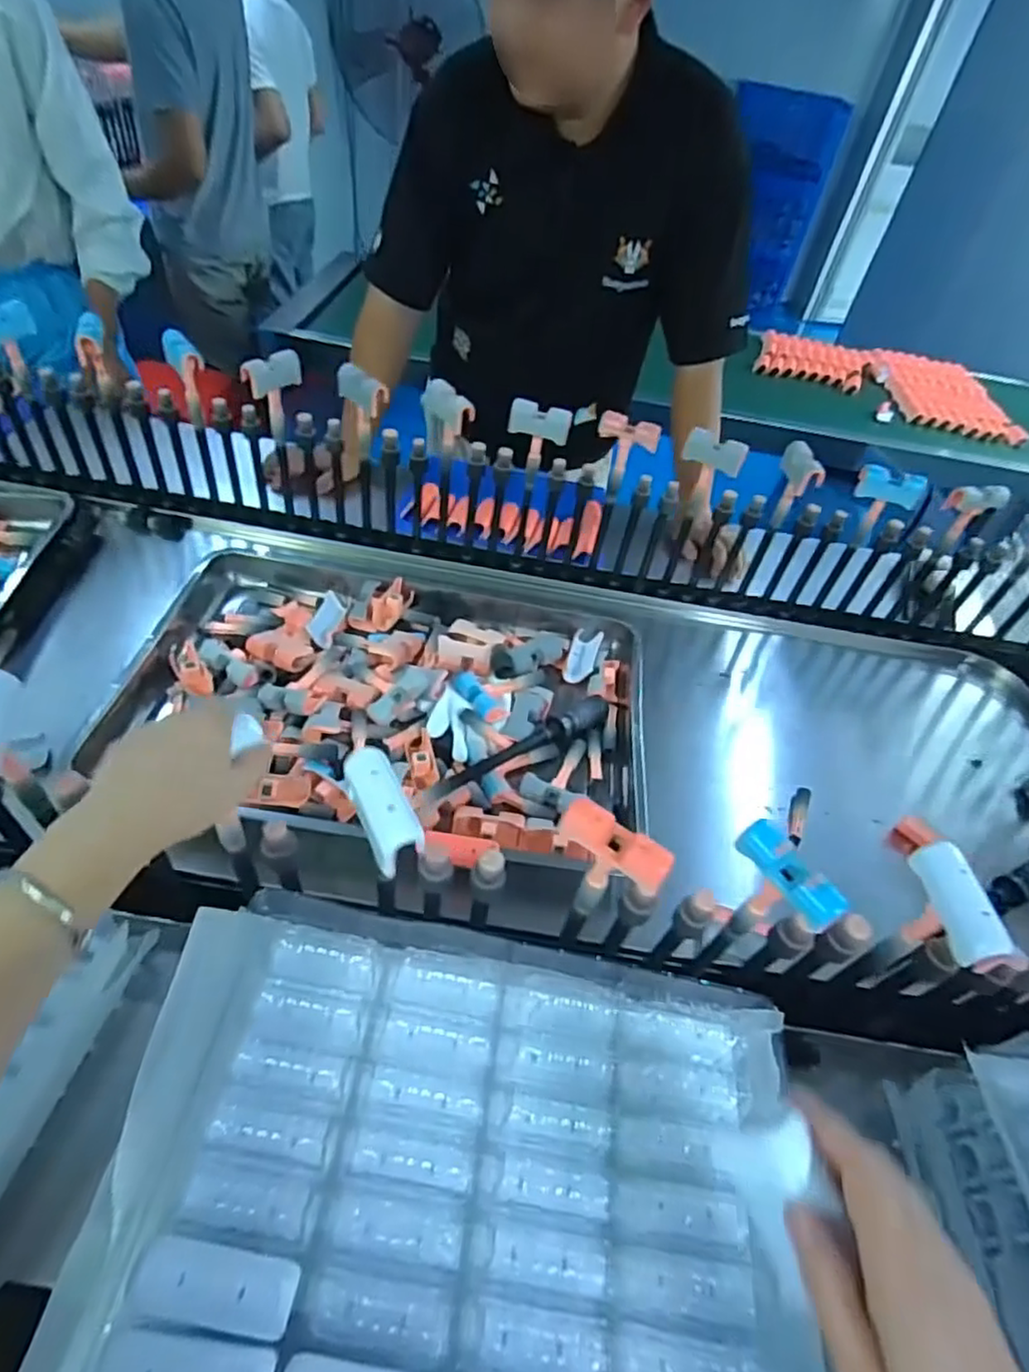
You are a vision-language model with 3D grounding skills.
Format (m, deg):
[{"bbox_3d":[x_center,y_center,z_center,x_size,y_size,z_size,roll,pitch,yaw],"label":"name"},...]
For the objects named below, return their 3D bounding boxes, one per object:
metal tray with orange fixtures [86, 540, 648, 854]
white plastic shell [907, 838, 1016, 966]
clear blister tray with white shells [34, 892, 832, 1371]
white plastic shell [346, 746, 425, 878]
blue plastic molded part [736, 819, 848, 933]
[{"bbox_3d":[-0.135,-0.002,0.801,0.579,0.059,0.414,6,48,-1],"label":"metal tray with orange fixtures"},{"bbox_3d":[0.286,0.136,0.427,0.021,0.030,0.074,0,48,-7],"label":"white plastic shell"},{"bbox_3d":[-0.027,0.271,0.360,0.382,0.055,0.274,8,48,0],"label":"clear blister tray with white shells"},{"bbox_3d":[-0.088,0.078,0.431,0.032,0.035,0.076,-19,53,-22],"label":"white plastic shell"},{"bbox_3d":[0.178,0.118,0.425,0.025,0.025,0.071,-26,56,-27],"label":"blue plastic molded part"}]

